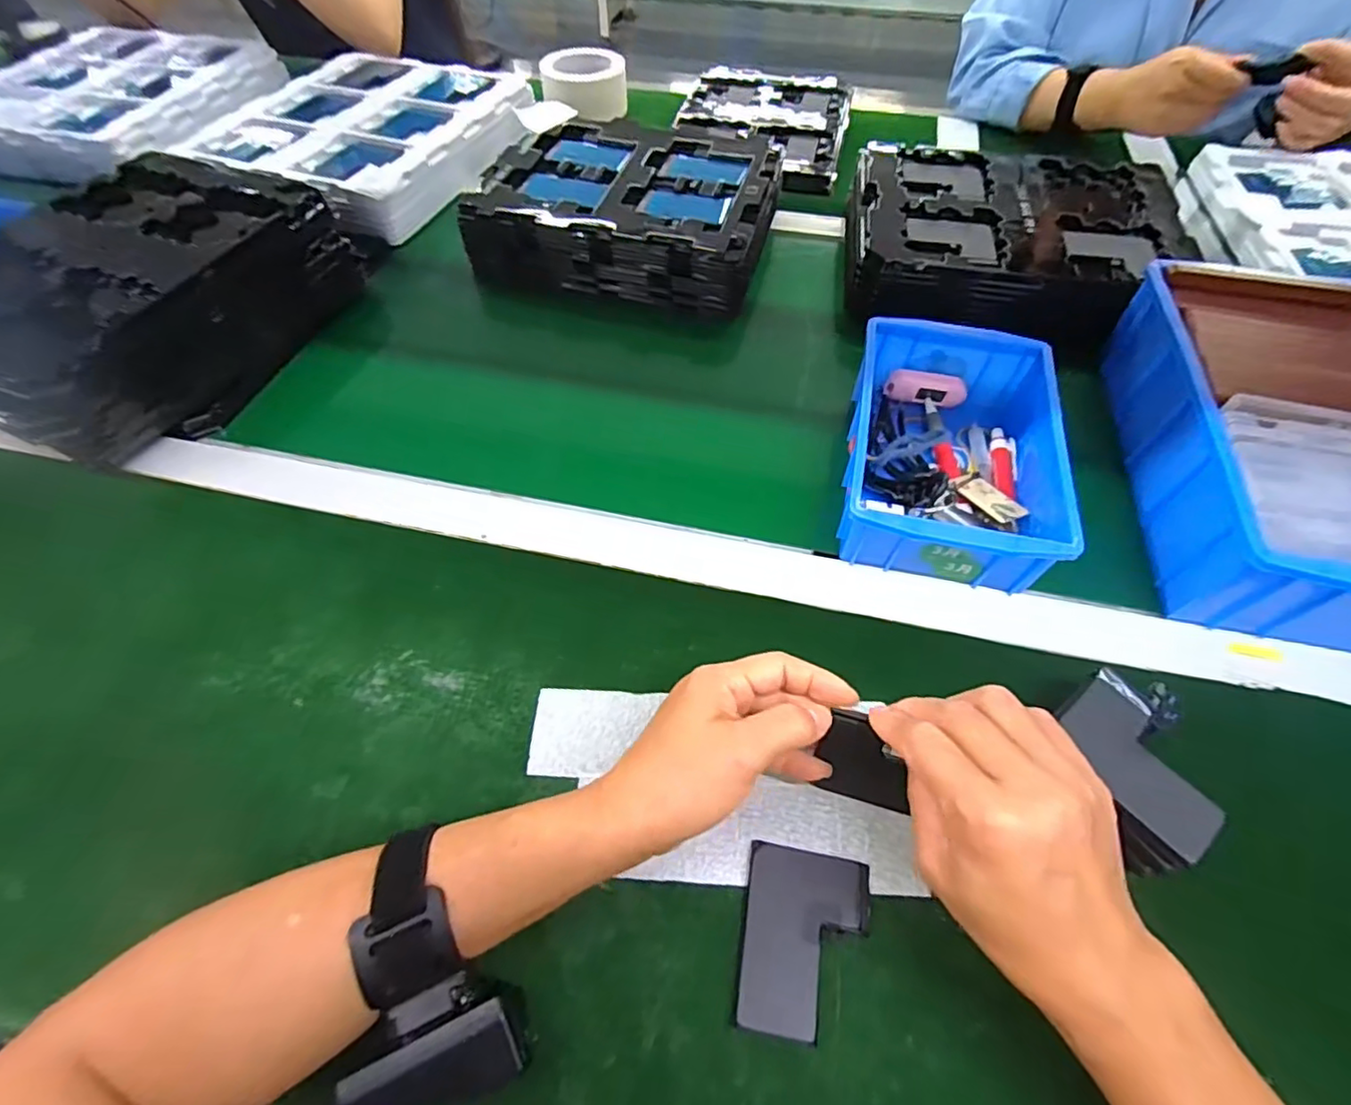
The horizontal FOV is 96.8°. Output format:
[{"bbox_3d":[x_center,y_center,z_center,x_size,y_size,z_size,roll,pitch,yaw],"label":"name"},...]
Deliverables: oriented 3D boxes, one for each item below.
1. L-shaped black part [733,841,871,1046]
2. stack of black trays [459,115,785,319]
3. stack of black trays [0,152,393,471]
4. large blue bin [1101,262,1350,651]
[{"bbox_3d":[0.062,0.186,0.288,0.059,0.005,0.077,9,57,5],"label":"L-shaped black part"},{"bbox_3d":[-0.046,-0.347,0.609,0.278,0.074,0.215,11,57,6],"label":"stack of black trays"},{"bbox_3d":[-0.436,-0.225,0.505,0.232,0.098,0.324,17,58,10],"label":"stack of black trays"},{"bbox_3d":[0.429,-0.068,0.409,0.202,0.090,0.283,9,57,5],"label":"large blue bin"}]

